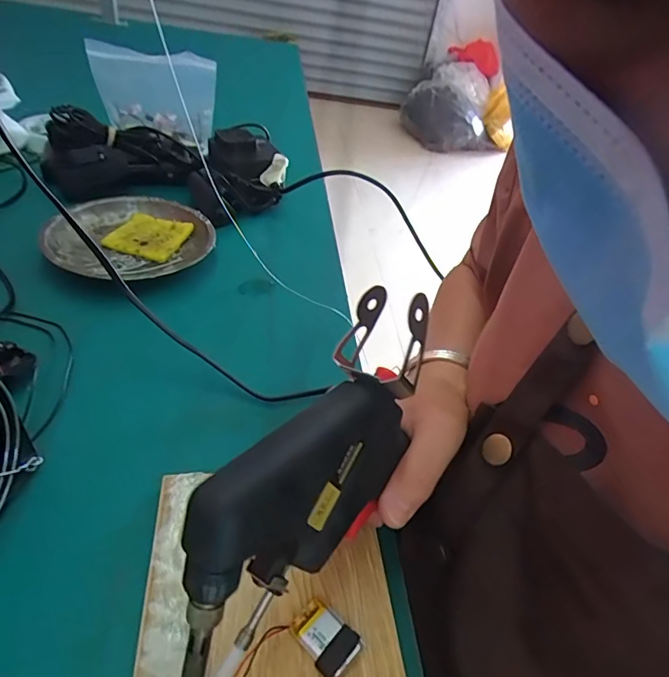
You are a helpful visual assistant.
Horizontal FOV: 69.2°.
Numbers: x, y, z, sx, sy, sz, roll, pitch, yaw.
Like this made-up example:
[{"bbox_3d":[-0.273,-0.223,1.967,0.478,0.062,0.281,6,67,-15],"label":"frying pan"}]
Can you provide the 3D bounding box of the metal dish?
[{"bbox_3d":[-0.191,-0.097,0.459,0.142,0.024,0.120,-5,42,-18],"label":"metal dish"}]

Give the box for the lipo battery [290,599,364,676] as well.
[{"bbox_3d":[-0.005,0.139,0.226,0.021,0.009,0.031,-28,54,-37],"label":"lipo battery"}]

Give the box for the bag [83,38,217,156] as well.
[{"bbox_3d":[-0.202,-0.275,0.554,0.127,0.166,0.034,3,81,-17],"label":"bag"}]

